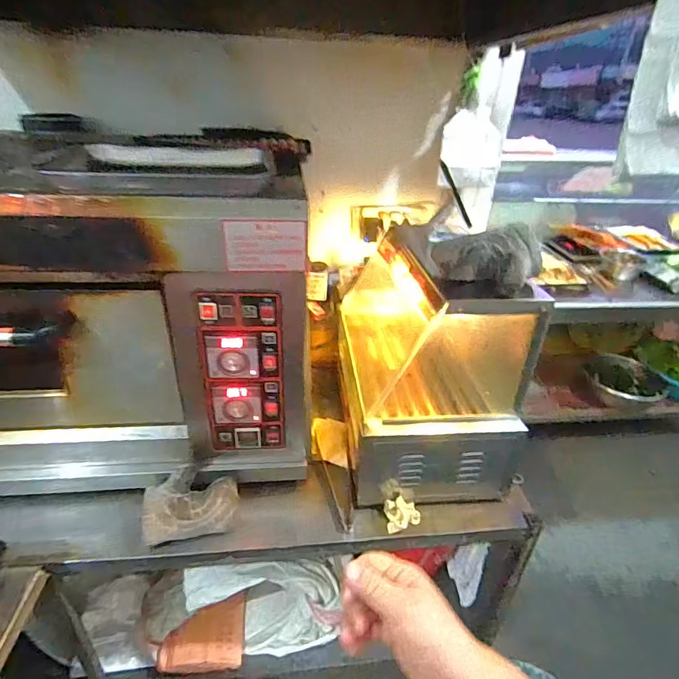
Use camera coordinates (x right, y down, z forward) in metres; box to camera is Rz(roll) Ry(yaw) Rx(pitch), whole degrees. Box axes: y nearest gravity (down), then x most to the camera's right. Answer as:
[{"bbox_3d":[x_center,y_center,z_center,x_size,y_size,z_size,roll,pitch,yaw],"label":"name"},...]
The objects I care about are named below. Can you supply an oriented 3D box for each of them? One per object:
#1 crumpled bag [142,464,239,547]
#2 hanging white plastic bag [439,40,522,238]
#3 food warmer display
[{"bbox_3d":[-0.295,0.323,0.855,0.178,0.063,0.127,-3,30,-10],"label":"crumpled bag"},{"bbox_3d":[0.433,-0.615,1.373,0.190,0.503,0.166,11,31,14],"label":"hanging white plastic bag"},{"bbox_3d":[0.186,0.003,1.055,0.323,0.427,0.610,0,30,-6],"label":"food warmer display"}]

